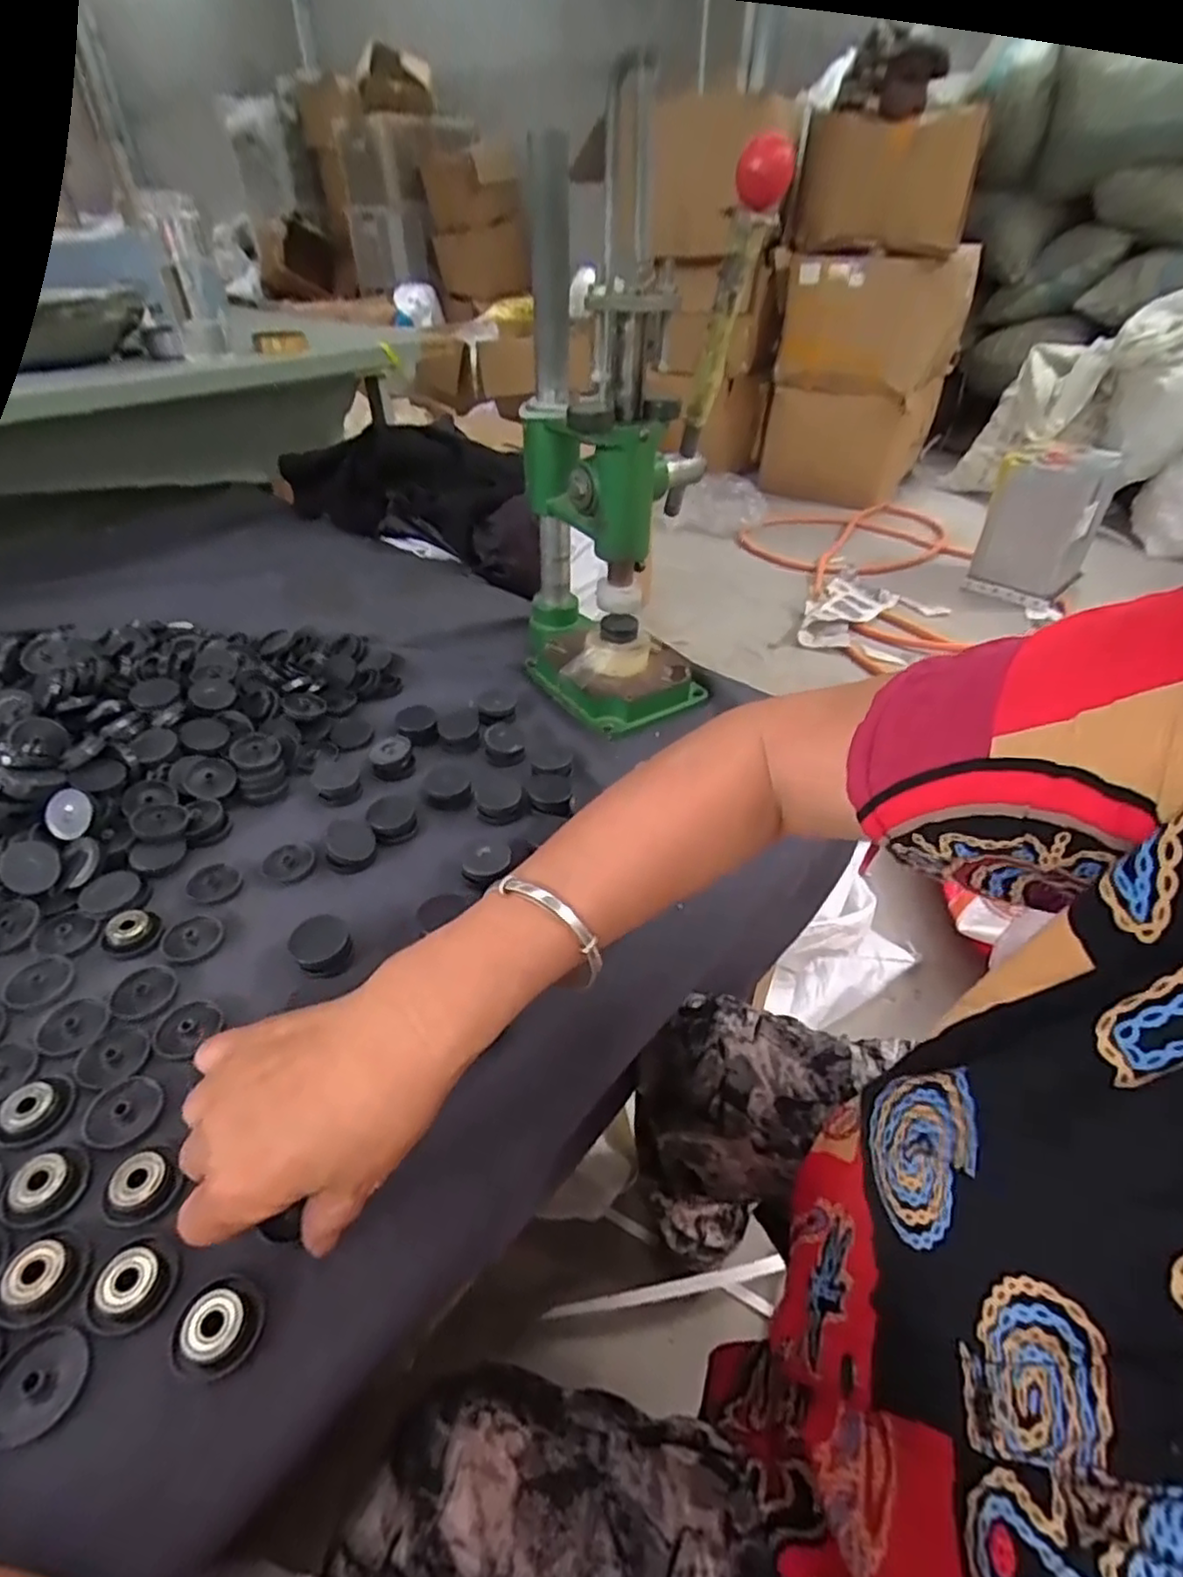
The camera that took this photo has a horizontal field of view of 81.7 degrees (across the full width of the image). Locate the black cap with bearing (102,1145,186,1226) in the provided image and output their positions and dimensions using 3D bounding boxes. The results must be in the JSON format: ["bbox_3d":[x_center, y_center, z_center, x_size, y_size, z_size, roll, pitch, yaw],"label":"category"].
[{"bbox_3d":[-0.202,0.177,0.306,0.037,0.009,0.030,31,48,30],"label":"black cap with bearing"}]

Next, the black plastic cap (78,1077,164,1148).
[{"bbox_3d":[-0.230,0.158,0.336,0.033,0.006,0.031,1,40,-1],"label":"black plastic cap"}]

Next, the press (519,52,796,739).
[{"bbox_3d":[0.025,-0.244,0.535,0.181,0.362,0.169,5,41,5],"label":"press"}]

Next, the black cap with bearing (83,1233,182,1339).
[{"bbox_3d":[-0.188,0.202,0.279,0.030,0.006,0.032,1,40,-1],"label":"black cap with bearing"}]

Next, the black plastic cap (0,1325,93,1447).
[{"bbox_3d":[-0.209,0.223,0.256,0.034,0.004,0.032,1,40,-1],"label":"black plastic cap"}]

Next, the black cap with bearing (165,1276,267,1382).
[{"bbox_3d":[-0.148,0.210,0.269,0.033,0.010,0.032,1,40,-1],"label":"black cap with bearing"}]

